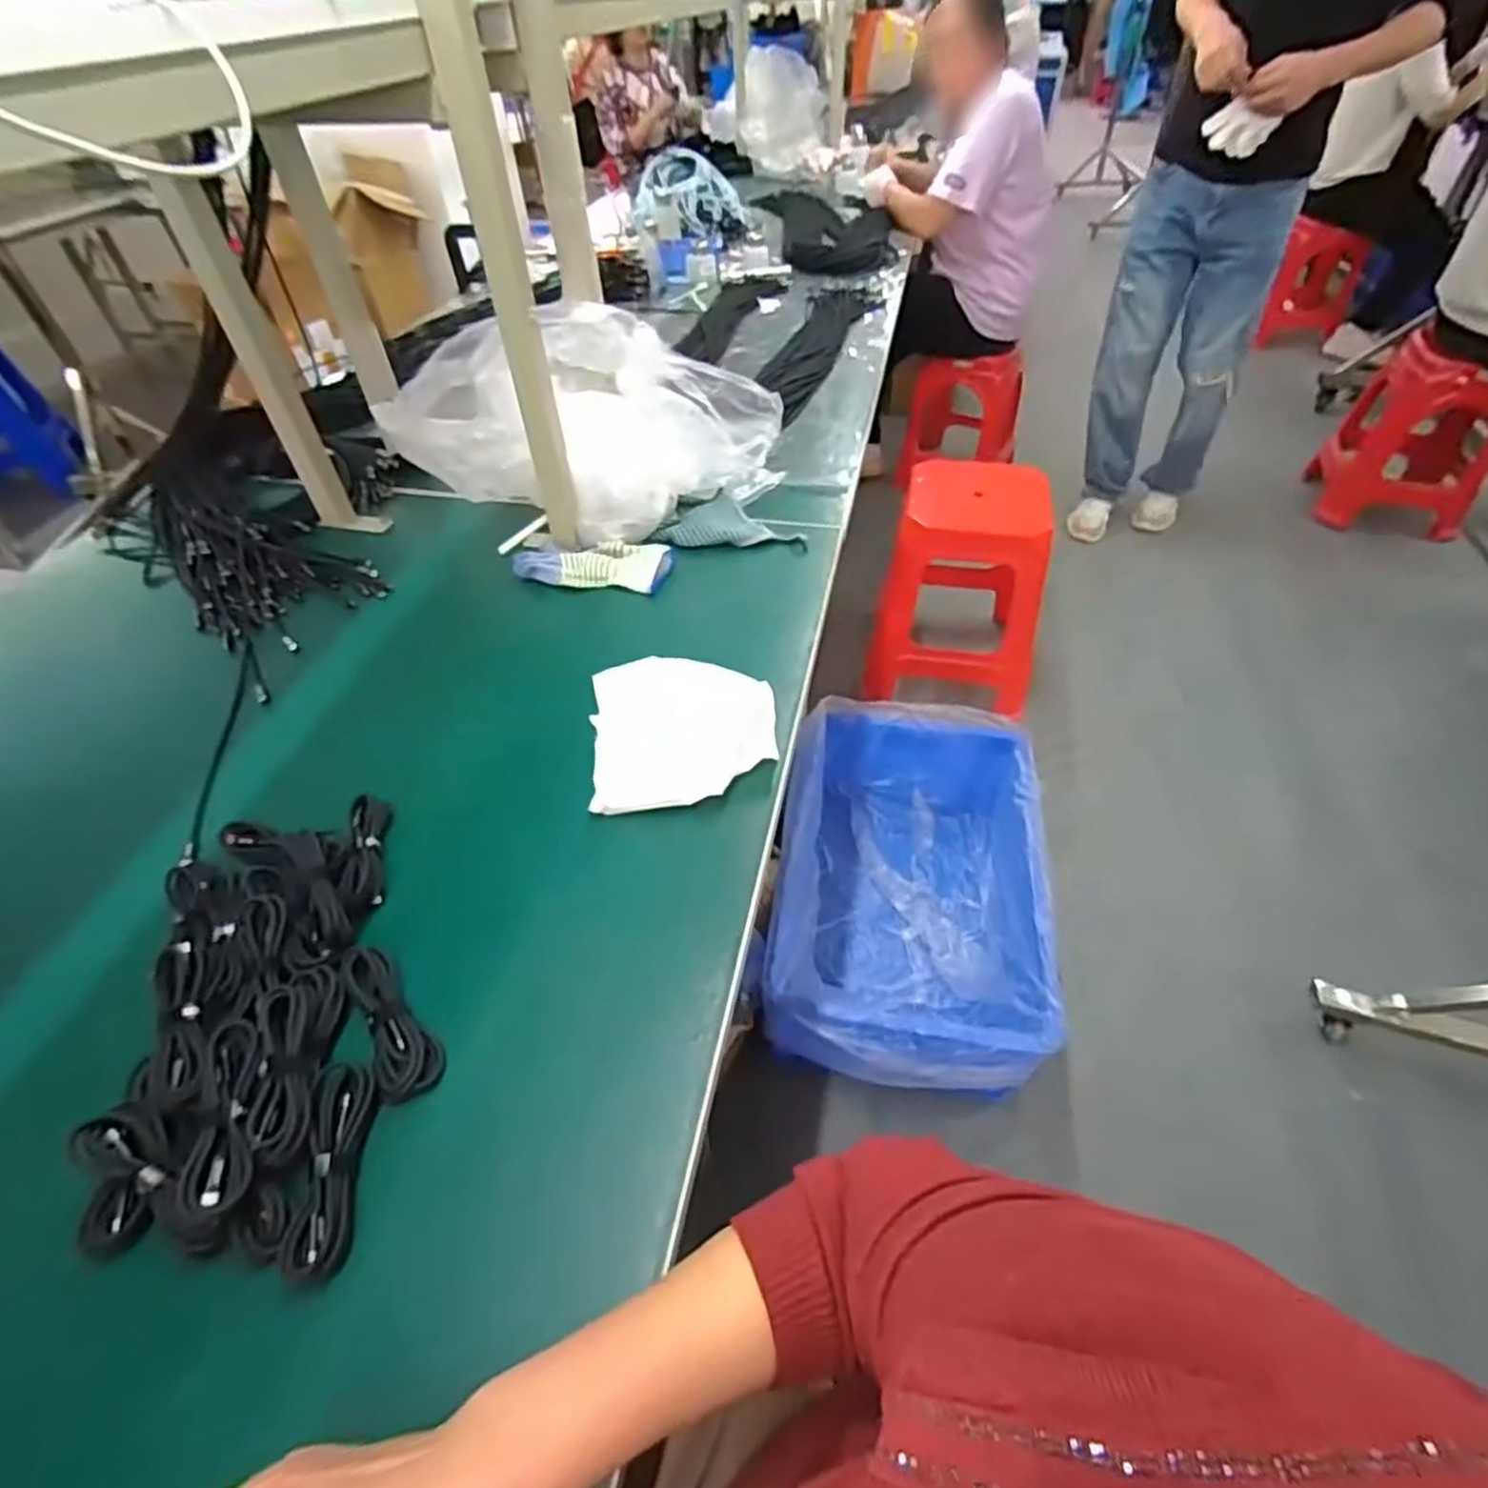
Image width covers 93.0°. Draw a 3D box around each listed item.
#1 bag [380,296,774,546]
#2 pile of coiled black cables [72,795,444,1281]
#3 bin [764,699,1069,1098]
[{"bbox_3d":[-0.187,-0.370,0.855,0.446,0.211,0.174,1,48,4],"label":"bag"},{"bbox_3d":[-0.318,0.177,0.487,0.182,0.056,0.322,-16,49,-11],"label":"pile of coiled black cables"},{"bbox_3d":[0.287,0.254,1.245,0.428,0.307,0.647,7,49,9],"label":"bin"}]

